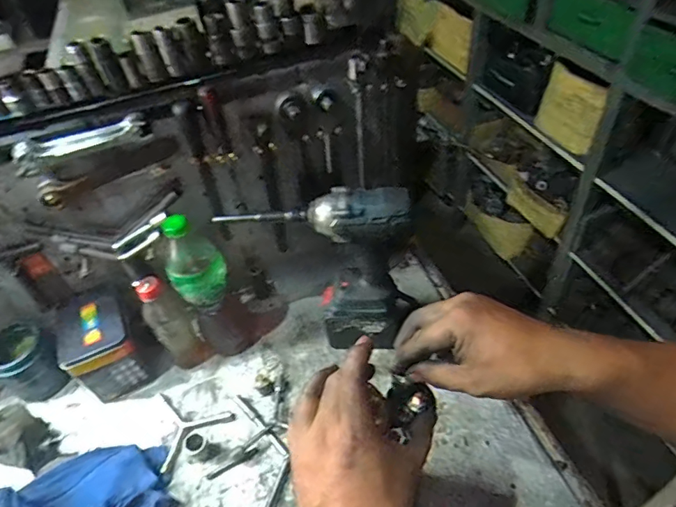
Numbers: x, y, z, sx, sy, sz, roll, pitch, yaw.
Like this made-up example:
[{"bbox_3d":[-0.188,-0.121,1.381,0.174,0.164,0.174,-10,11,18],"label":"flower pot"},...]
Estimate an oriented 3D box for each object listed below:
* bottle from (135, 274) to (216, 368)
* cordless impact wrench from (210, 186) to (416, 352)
[{"bbox_3d":[-0.259,0.105,0.758,0.061,0.198,0.049,-32,50,-22],"label":"bottle"},{"bbox_3d":[-0.006,0.021,0.712,0.229,0.280,0.080,6,47,13],"label":"cordless impact wrench"}]

